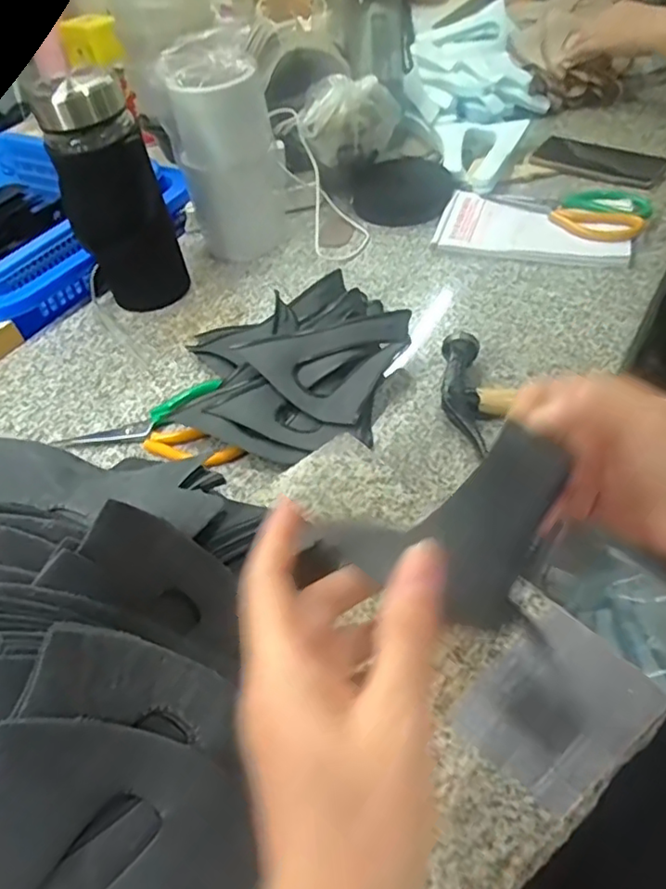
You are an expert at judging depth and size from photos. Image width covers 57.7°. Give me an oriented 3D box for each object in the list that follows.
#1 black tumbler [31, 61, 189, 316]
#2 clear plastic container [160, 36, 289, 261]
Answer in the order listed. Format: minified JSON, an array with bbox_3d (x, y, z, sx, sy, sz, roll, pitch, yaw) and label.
[{"bbox_3d":[-0.239,-0.267,0.659,0.100,0.229,0.083,-24,49,-12],"label":"black tumbler"},{"bbox_3d":[-0.126,-0.345,0.721,0.116,0.220,0.105,-9,48,1],"label":"clear plastic container"}]

